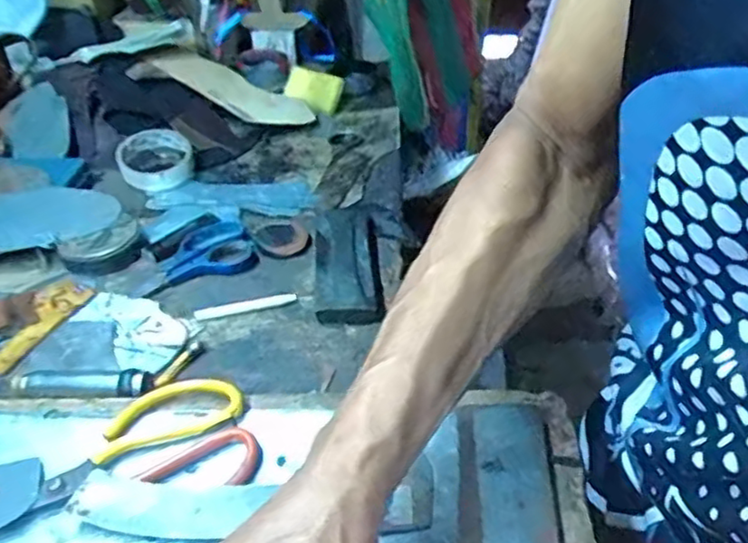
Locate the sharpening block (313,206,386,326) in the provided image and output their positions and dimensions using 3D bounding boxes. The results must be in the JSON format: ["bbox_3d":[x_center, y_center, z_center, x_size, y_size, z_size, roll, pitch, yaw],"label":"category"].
[{"bbox_3d":[-0.026,-0.010,0.621,0.060,0.022,0.168,-3,38,-4],"label":"sharpening block"}]

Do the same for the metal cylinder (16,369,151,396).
[{"bbox_3d":[-0.215,0.082,0.494,0.102,0.017,0.025,5,35,8],"label":"metal cylinder"}]

